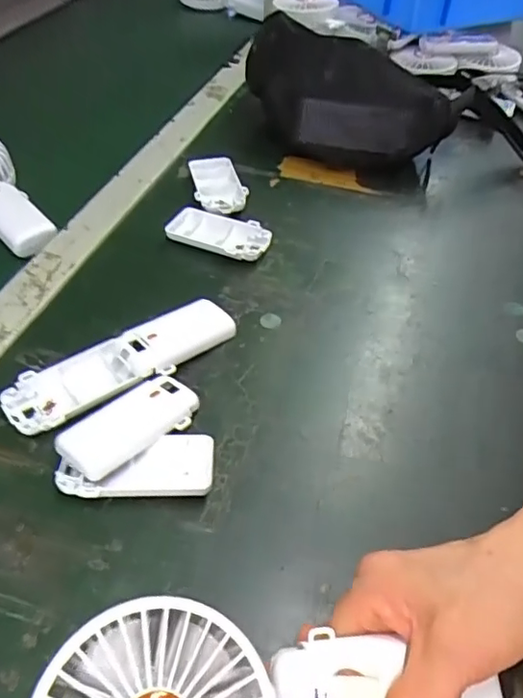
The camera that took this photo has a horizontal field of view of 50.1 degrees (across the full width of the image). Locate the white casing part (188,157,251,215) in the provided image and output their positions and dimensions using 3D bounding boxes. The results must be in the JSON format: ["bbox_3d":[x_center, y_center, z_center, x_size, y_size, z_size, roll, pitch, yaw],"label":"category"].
[{"bbox_3d":[-0.046,-0.171,0.580,0.049,0.012,0.094,-9,49,-12],"label":"white casing part"}]

